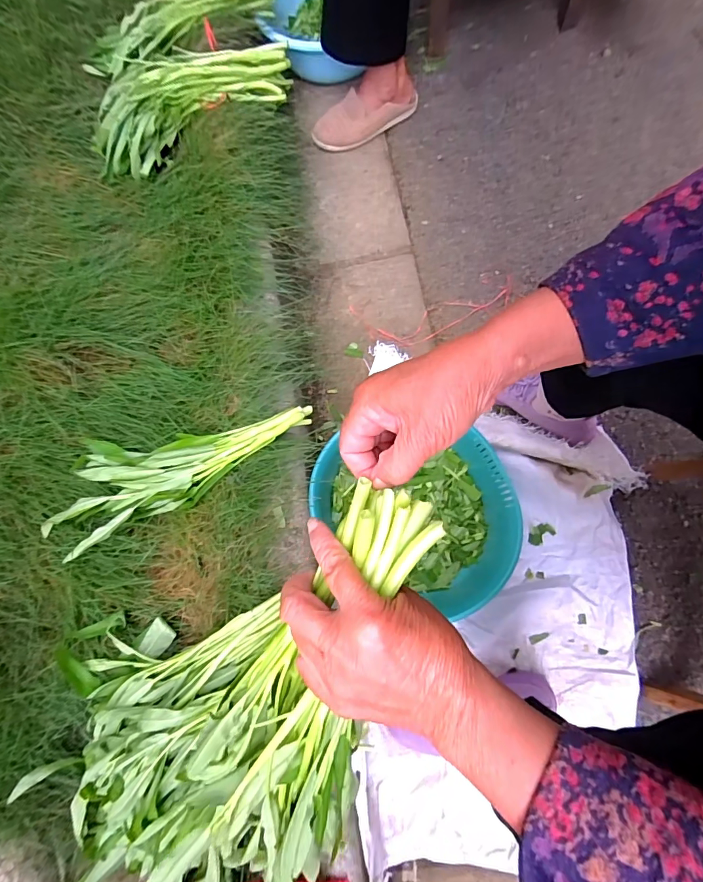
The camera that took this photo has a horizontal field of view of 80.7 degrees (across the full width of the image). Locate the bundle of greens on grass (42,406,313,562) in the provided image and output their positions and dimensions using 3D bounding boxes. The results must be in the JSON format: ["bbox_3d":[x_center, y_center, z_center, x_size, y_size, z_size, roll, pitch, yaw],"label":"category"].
[{"bbox_3d":[-0.268,0.036,0.628,0.445,0.056,0.169,-20,76,8],"label":"bundle of greens on grass"}]

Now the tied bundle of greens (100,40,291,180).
[{"bbox_3d":[-0.317,-0.627,0.801,0.409,0.121,0.195,-8,77,5],"label":"tied bundle of greens"}]

